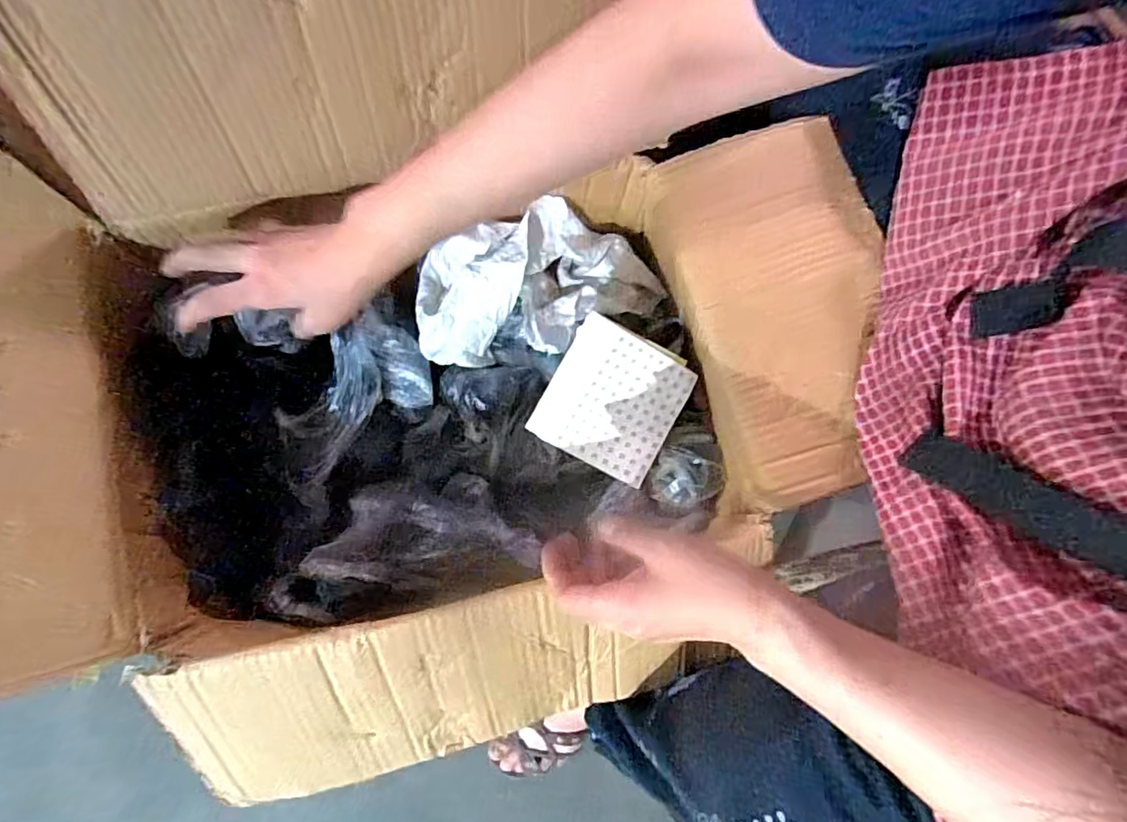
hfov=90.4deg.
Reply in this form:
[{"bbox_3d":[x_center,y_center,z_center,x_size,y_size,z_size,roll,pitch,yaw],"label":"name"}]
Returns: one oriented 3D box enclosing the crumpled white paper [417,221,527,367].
[{"bbox_3d":[-0.089,-0.123,0.592,0.117,0.074,0.149,0,76,17],"label":"crumpled white paper"}]

